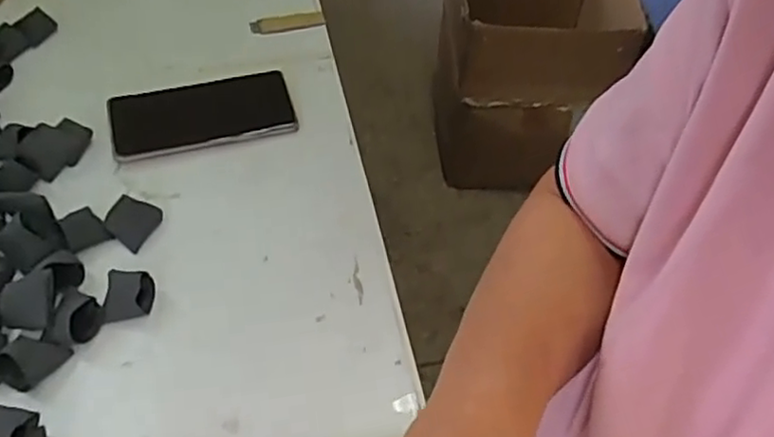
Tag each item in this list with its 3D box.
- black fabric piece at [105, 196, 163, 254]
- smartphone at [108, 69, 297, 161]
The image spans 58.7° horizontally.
[{"bbox_3d":[-0.205,0.002,0.554,0.038,0.007,0.041,29,61,0],"label":"black fabric piece"},{"bbox_3d":[-0.166,-0.094,0.625,0.159,0.016,0.076,-14,55,-12],"label":"smartphone"}]

